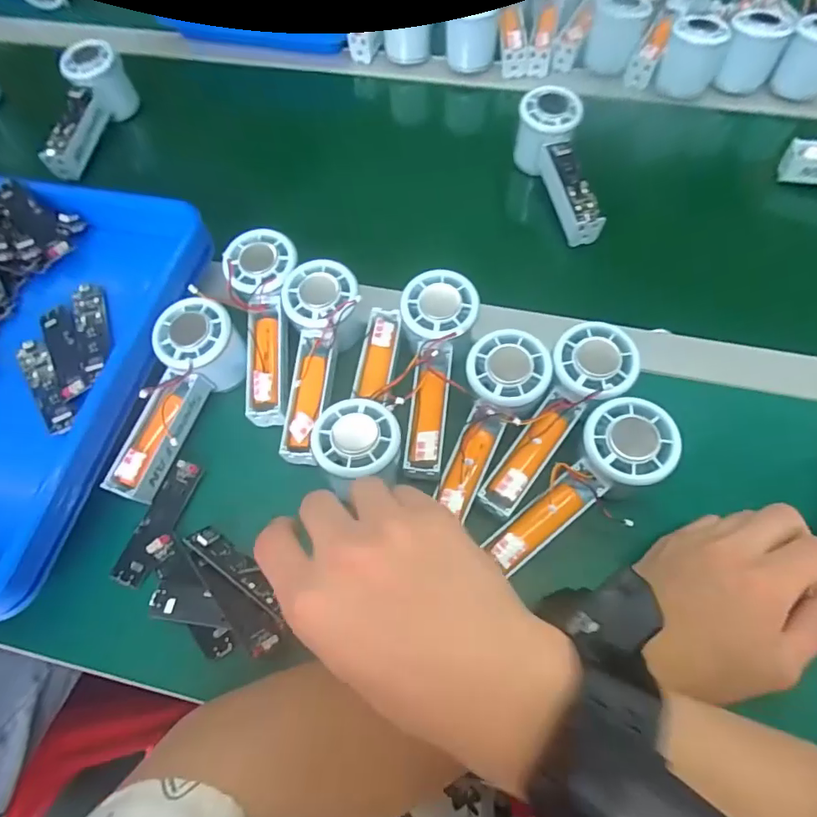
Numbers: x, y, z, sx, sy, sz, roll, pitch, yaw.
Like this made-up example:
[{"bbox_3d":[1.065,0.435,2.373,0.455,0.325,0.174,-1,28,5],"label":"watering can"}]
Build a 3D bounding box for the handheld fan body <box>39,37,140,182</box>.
[{"bbox_3d":[-0.350,-0.315,0.556,0.041,0.063,0.148,11,77,8],"label":"handheld fan body"}]

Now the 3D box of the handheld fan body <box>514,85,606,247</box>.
[{"bbox_3d":[0.145,-0.226,0.489,0.052,0.056,0.157,-12,77,-3],"label":"handheld fan body"}]

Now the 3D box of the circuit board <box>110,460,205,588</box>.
[{"bbox_3d":[-0.179,0.081,0.367,0.026,0.011,0.091,19,67,11],"label":"circuit board"}]

